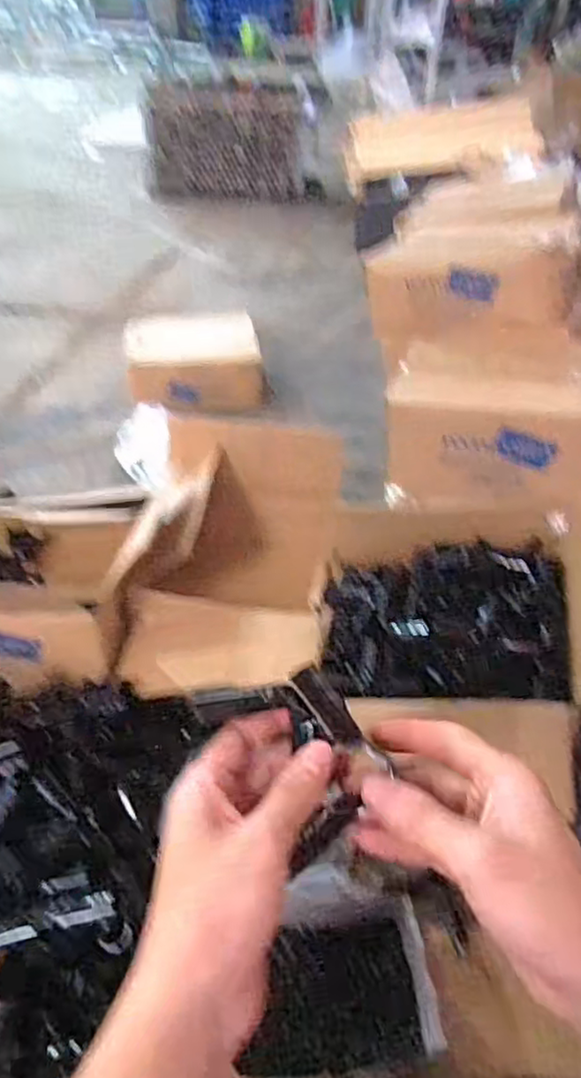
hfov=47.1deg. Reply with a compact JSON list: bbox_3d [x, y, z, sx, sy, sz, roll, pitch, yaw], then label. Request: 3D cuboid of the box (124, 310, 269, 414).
[{"bbox_3d":[-0.253,-0.458,1.725,0.337,0.133,0.307,-7,41,-11],"label":"box"}]

